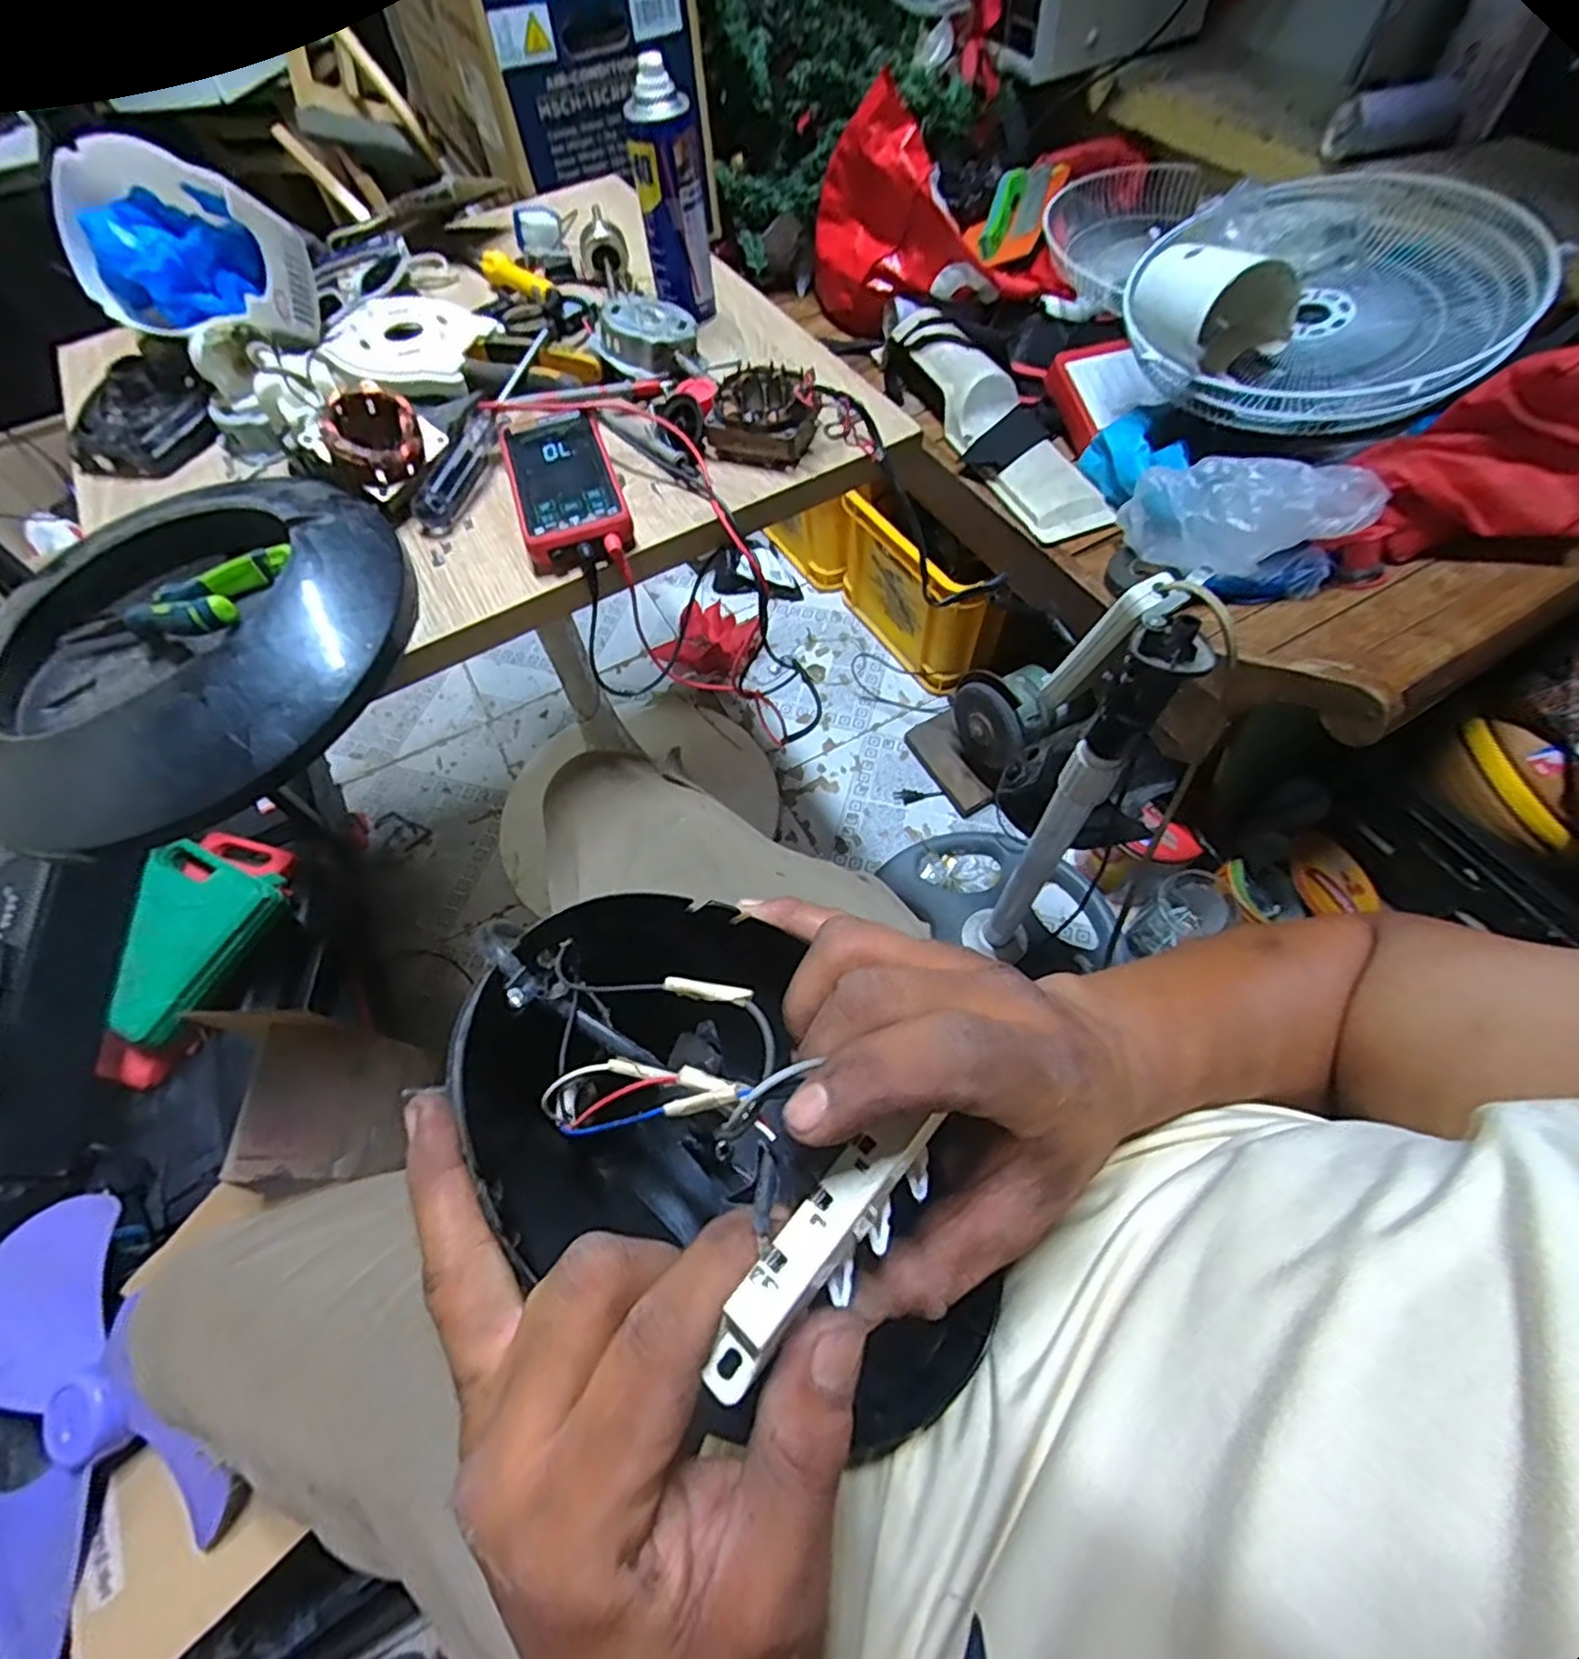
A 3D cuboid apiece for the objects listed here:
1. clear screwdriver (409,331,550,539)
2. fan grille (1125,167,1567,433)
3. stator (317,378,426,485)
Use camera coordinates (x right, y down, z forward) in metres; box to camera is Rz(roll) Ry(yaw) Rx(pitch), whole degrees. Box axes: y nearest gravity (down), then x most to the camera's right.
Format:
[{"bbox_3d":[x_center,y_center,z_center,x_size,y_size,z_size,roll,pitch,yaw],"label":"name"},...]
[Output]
[{"bbox_3d":[-0.233,-0.311,0.560,0.027,0.038,0.201,14,62,11],"label":"clear screwdriver"},{"bbox_3d":[0.652,-0.646,0.870,0.398,0.114,0.458,37,69,22],"label":"fan grille"},{"bbox_3d":[-0.299,-0.282,0.517,0.064,0.037,0.064,-34,64,-15],"label":"stator"}]

